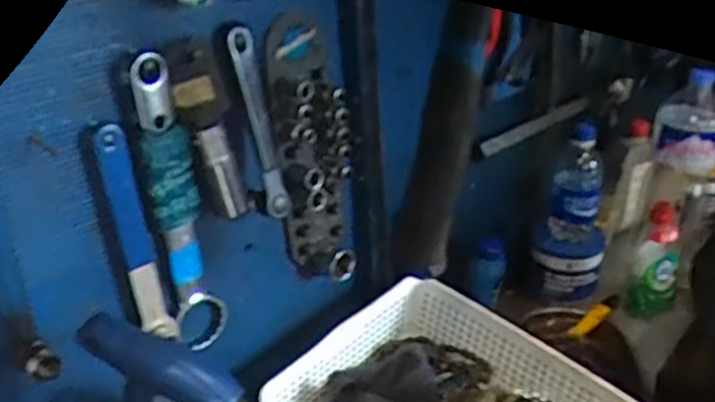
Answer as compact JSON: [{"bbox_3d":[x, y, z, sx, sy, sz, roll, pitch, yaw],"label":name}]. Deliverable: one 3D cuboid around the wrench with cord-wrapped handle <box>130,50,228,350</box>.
[{"bbox_3d":[-0.145,0.009,0.571,0.046,0.259,0.028,-23,36,-33],"label":"wrench with cord-wrapped handle"}]

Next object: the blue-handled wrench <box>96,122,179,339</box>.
[{"bbox_3d":[-0.170,0.029,0.545,0.026,0.180,0.016,-14,29,-19],"label":"blue-handled wrench"}]

